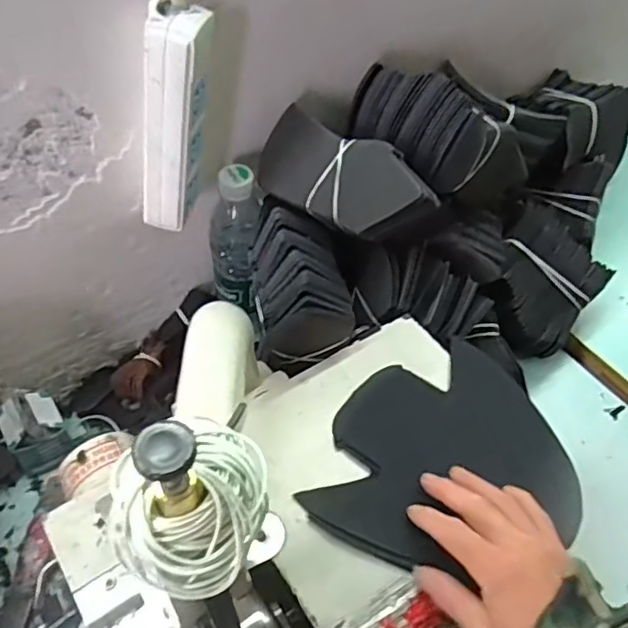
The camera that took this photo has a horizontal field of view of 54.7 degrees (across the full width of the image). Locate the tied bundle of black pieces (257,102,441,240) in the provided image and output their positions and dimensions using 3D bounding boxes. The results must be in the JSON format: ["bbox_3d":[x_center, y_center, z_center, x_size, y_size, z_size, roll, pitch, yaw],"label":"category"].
[{"bbox_3d":[0.031,-0.119,0.548,0.168,0.065,0.084,32,100,22],"label":"tied bundle of black pieces"}]

